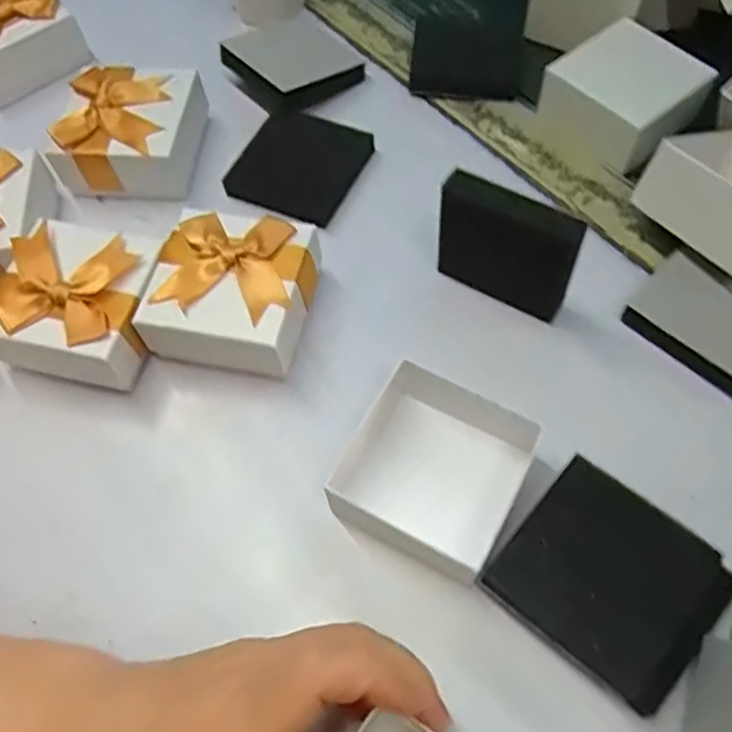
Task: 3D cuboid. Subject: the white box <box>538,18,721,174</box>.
[{"bbox_3d":[0.144,-0.151,0.386,0.066,0.037,0.072,-39,66,-17],"label":"white box"}]

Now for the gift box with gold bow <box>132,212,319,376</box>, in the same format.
[{"bbox_3d":[-0.064,-0.034,0.336,0.073,0.041,0.082,13,62,10],"label":"gift box with gold bow"}]

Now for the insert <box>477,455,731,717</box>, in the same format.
[{"bbox_3d":[0.094,0.084,0.265,0.075,0.027,0.066,37,69,21],"label":"insert"}]

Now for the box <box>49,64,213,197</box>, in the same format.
[{"bbox_3d":[-0.133,-0.132,0.390,0.076,0.039,0.072,4,61,5],"label":"box"}]

